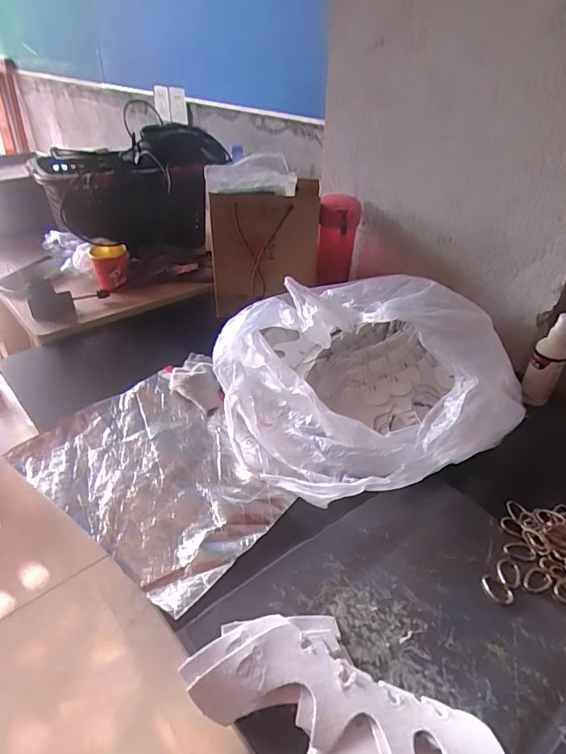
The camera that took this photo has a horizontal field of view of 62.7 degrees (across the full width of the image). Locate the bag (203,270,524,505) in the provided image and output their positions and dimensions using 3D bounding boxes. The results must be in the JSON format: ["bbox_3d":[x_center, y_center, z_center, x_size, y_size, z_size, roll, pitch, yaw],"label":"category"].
[{"bbox_3d":[0.089,-0.025,0.567,0.322,0.147,0.324,-9,36,-15],"label":"bag"}]

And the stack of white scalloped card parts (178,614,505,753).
[{"bbox_3d":[0.048,0.242,0.326,0.229,0.032,0.098,22,41,27],"label":"stack of white scalloped card parts"}]

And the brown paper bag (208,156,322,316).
[{"bbox_3d":[-0.030,-0.226,0.759,0.178,0.234,0.086,-4,36,-8],"label":"brown paper bag"}]

